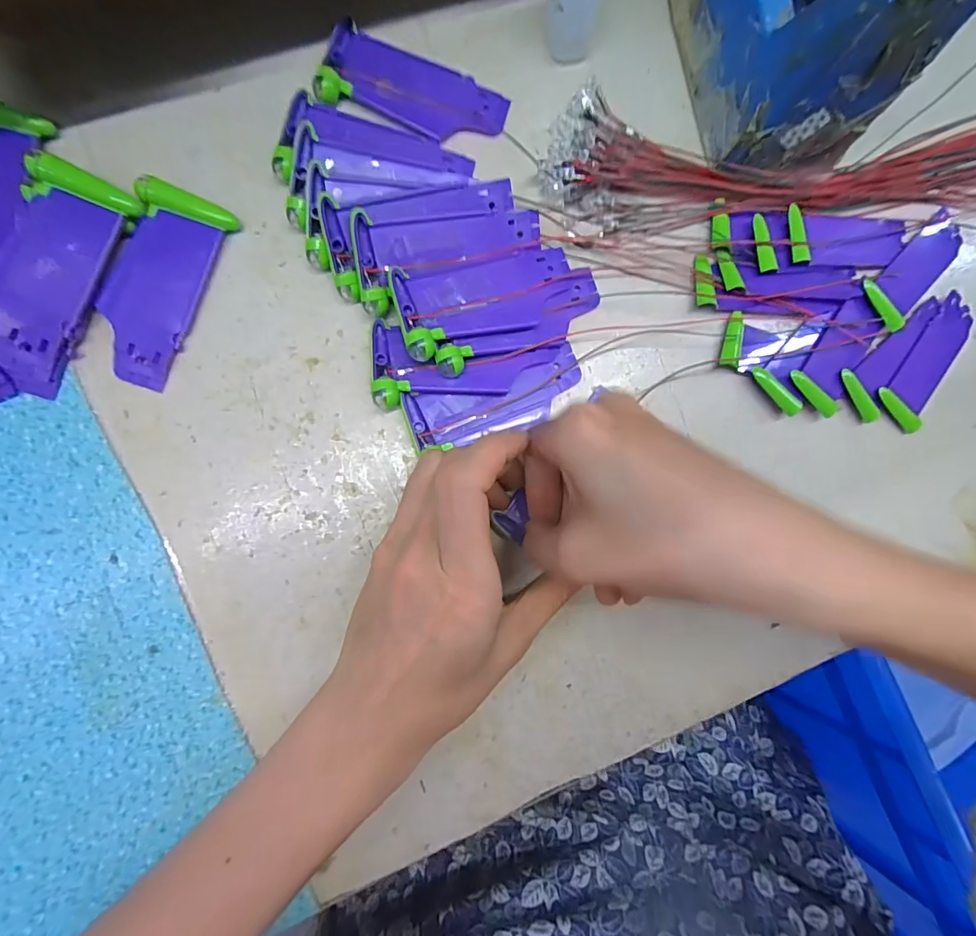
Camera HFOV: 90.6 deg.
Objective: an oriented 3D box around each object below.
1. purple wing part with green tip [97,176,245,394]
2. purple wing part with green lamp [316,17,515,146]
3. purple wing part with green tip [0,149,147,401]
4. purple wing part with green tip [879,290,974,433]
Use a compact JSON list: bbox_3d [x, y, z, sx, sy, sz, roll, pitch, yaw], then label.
[{"bbox_3d":[-0.152,-0.083,0.221,0.038,0.010,0.089,20,86,-5],"label":"purple wing part with green tip"},{"bbox_3d":[-0.036,-0.186,0.239,0.088,0.009,0.039,18,86,-6],"label":"purple wing part with green lamp"},{"bbox_3d":[-0.193,-0.083,0.210,0.039,0.015,0.095,25,86,-5],"label":"purple wing part with green tip"},{"bbox_3d":[0.242,-0.058,0.264,0.028,0.004,0.076,38,85,-4],"label":"purple wing part with green tip"}]

